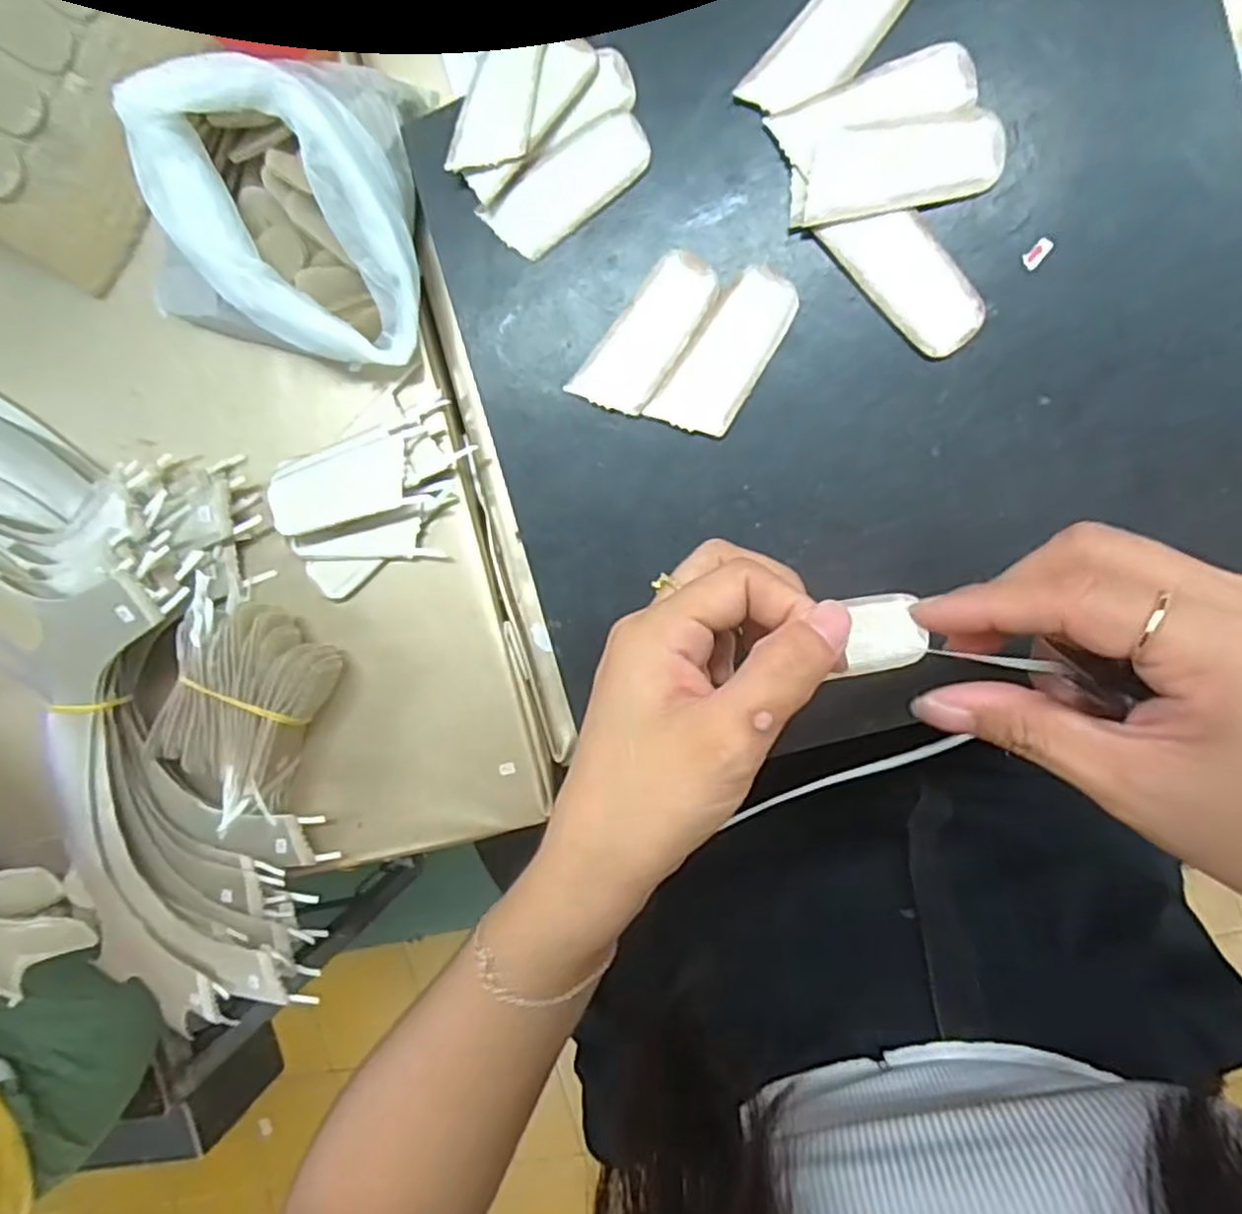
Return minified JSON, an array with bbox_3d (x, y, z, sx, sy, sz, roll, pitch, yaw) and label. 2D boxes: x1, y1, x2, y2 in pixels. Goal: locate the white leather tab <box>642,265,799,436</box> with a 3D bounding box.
[{"bbox_3d":[0.043,-0.102,0.295,0.032,0.004,0.070,35,100,5],"label":"white leather tab"}]

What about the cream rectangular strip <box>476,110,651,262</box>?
[{"bbox_3d":[-0.022,-0.174,0.301,0.070,0.004,0.031,-34,89,12],"label":"cream rectangular strip"}]

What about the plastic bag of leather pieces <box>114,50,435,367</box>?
[{"bbox_3d":[-0.148,-0.177,0.315,0.132,0.059,0.119,15,98,8],"label":"plastic bag of leather pieces"}]

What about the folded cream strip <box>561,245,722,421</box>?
[{"bbox_3d":[0.011,-0.111,0.302,0.032,0.004,0.070,40,101,4],"label":"folded cream strip"}]

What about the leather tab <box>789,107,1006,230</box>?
[{"bbox_3d":[0.103,-0.165,0.275,0.076,0.006,0.031,-7,95,11],"label":"leather tab"}]

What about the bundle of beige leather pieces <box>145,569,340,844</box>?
[{"bbox_3d":[-0.179,0.047,0.350,0.064,0.034,0.096,26,100,6],"label":"bundle of beige leather pieces"}]

